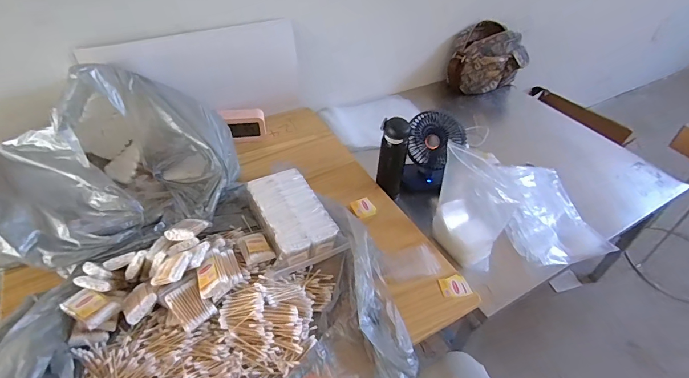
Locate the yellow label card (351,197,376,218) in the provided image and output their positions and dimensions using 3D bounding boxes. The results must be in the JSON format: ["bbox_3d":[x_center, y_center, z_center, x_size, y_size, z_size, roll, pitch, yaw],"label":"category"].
[{"bbox_3d":[0.045,0.043,0.858,0.057,0.006,0.045,-19,73,-34],"label":"yellow label card"}]

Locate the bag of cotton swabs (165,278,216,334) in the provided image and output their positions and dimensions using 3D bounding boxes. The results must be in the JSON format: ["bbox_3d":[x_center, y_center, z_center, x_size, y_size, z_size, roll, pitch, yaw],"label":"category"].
[{"bbox_3d":[-0.255,0.193,0.625,0.058,0.019,0.072,-30,68,-37],"label":"bag of cotton swabs"}]

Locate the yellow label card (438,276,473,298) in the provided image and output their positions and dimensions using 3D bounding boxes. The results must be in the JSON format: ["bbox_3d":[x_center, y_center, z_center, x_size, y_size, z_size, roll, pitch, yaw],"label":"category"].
[{"bbox_3d":[0.218,0.192,0.736,0.057,0.011,0.041,-6,56,-14],"label":"yellow label card"}]

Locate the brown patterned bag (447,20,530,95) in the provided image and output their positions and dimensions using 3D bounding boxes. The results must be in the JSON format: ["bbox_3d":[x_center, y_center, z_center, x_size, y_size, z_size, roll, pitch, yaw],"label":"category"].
[{"bbox_3d":[0.526,-0.475,1.382,0.286,0.197,0.138,-14,45,-17],"label":"brown patterned bag"}]

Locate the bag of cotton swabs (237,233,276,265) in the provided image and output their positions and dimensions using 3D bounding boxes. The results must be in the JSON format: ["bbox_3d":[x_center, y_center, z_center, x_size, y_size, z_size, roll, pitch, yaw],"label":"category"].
[{"bbox_3d":[-0.171,0.115,0.724,0.055,0.023,0.073,-20,47,-21],"label":"bag of cotton swabs"}]

